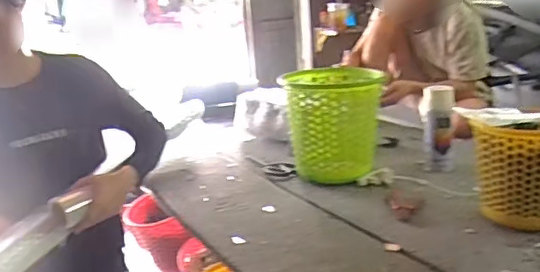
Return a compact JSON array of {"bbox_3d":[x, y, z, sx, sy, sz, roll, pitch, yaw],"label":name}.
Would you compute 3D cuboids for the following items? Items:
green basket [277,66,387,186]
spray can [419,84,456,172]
[{"bbox_3d":[0.158,-0.024,1.399,0.219,0.245,0.216,-4,14,-3],"label":"green basket"},{"bbox_3d":[0.401,-0.015,1.365,0.072,0.199,0.060,-1,14,12],"label":"spray can"}]

